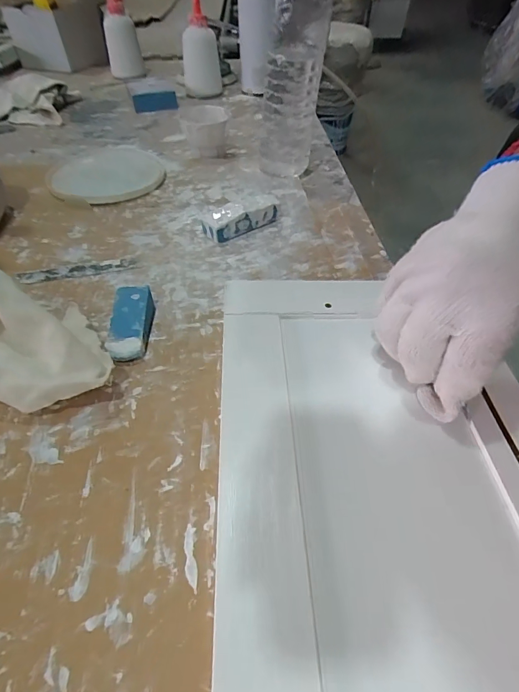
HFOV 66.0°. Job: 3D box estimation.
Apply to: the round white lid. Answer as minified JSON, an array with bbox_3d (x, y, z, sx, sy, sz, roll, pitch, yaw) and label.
[{"bbox_3d":[-0.177,-0.202,0.460,0.121,0.011,0.150,-20,49,-18],"label":"round white lid"}]

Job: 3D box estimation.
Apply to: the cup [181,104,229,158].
[{"bbox_3d":[-0.067,-0.263,0.495,0.056,0.046,0.063,-5,46,-5],"label":"cup"}]

